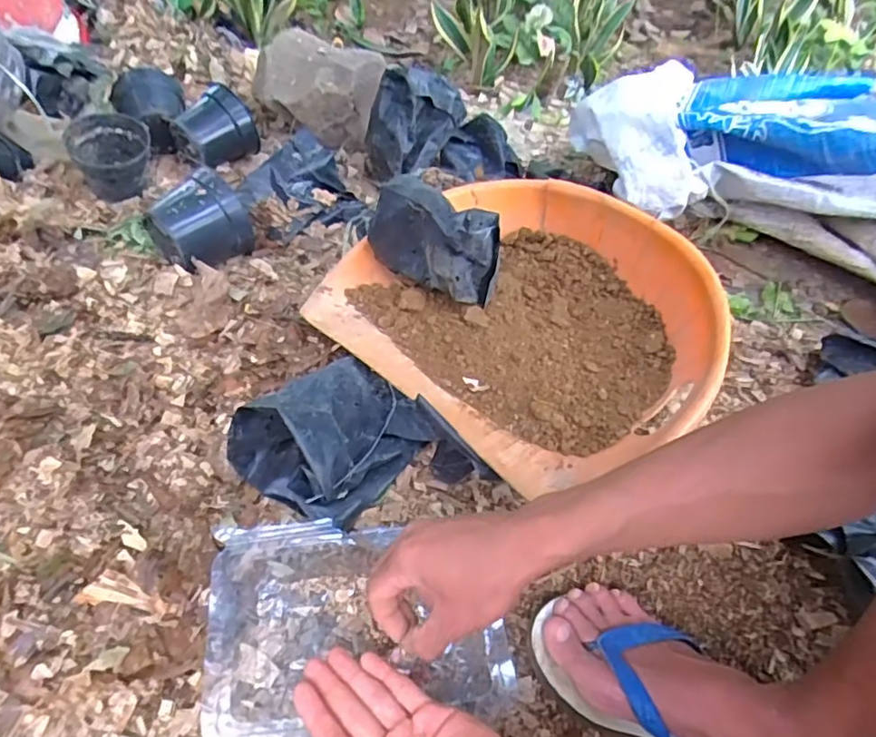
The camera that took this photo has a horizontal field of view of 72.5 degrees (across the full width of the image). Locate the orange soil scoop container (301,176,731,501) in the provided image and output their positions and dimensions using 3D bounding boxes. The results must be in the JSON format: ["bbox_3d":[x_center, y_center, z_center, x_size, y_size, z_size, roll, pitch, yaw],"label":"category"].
[{"bbox_3d":[0.107,-0.066,0.692,0.382,0.099,0.417,-36,66,-23],"label":"orange soil scoop container"}]

